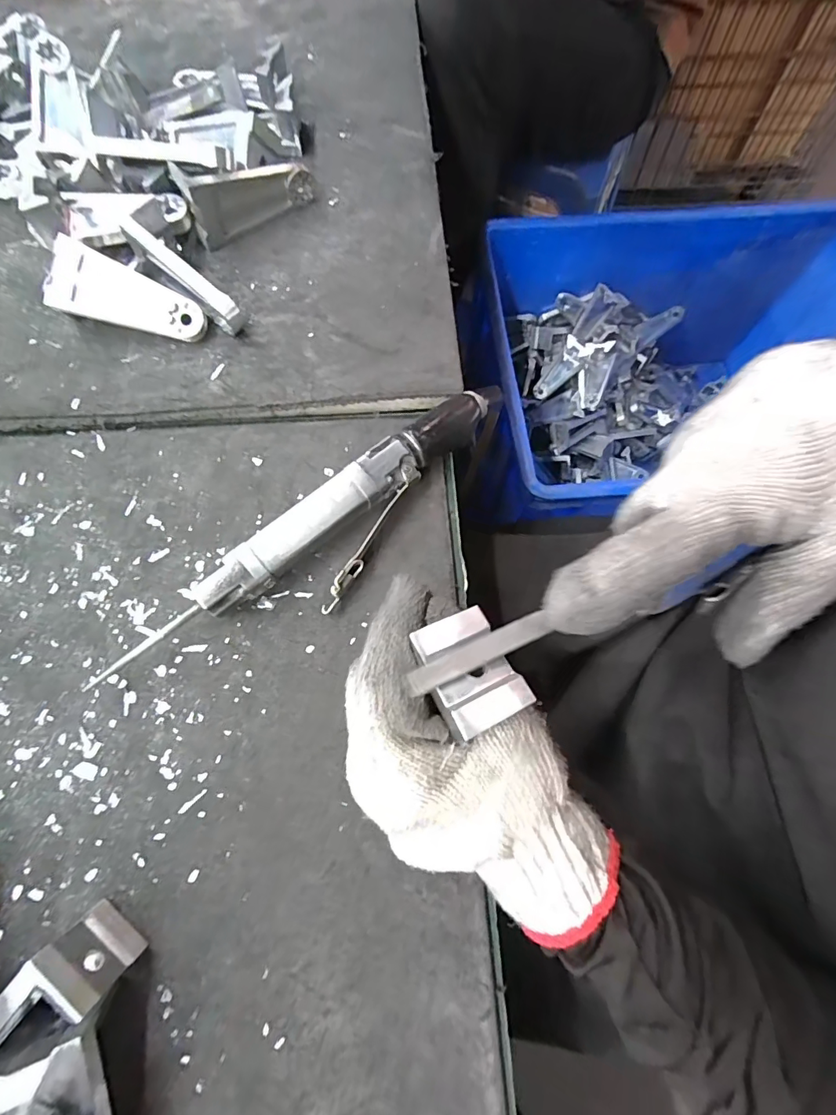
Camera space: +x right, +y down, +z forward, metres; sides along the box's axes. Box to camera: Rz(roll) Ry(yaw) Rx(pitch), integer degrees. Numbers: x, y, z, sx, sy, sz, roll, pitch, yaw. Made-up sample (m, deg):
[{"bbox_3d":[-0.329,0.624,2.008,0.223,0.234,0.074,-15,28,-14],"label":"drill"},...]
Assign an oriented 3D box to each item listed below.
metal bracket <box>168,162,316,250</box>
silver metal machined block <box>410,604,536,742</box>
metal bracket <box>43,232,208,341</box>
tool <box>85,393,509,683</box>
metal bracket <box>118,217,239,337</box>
[{"bbox_3d":[-0.120,-0.265,0.335,0.092,0.039,0.027,-23,75,-8],"label":"metal bracket"},{"bbox_3d":[0.020,0.042,0.177,0.032,0.012,0.042,-23,75,-8],"label":"silver metal machined block"},{"bbox_3d":[-0.191,-0.174,0.303,0.094,0.008,0.042,13,102,-11],"label":"metal bracket"},{"bbox_3d":[-0.047,-0.016,0.271,0.270,0.030,0.059,-42,78,-12],"label":"tool"},{"bbox_3d":[-0.159,-0.187,0.305,0.095,0.022,0.015,40,76,-6],"label":"metal bracket"}]

